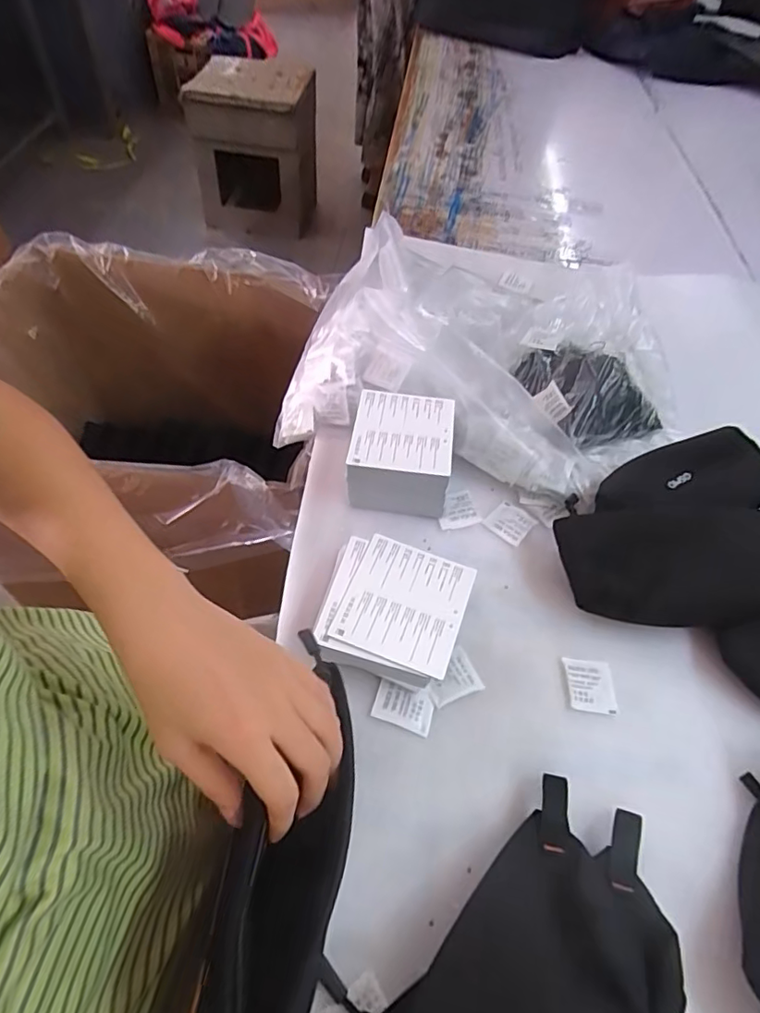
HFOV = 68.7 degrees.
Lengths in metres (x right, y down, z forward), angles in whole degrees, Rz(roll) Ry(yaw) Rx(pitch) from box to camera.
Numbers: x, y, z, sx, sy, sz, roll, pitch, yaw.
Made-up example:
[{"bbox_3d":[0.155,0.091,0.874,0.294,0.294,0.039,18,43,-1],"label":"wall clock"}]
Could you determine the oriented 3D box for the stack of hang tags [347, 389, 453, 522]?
[{"bbox_3d":[0.019,-0.051,0.523,0.091,0.062,0.106,8,52,1],"label":"stack of hang tags"}]

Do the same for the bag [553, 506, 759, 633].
[{"bbox_3d":[0.272,0.049,0.470,0.230,0.040,0.096,-3,77,5],"label":"bag"}]

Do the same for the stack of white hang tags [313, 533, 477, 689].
[{"bbox_3d":[0.010,0.082,0.437,0.105,0.032,0.107,15,52,6],"label":"stack of white hang tags"}]

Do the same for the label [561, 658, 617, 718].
[{"bbox_3d":[0.163,0.139,0.430,0.037,0.004,0.042,6,52,-1],"label":"label"}]

